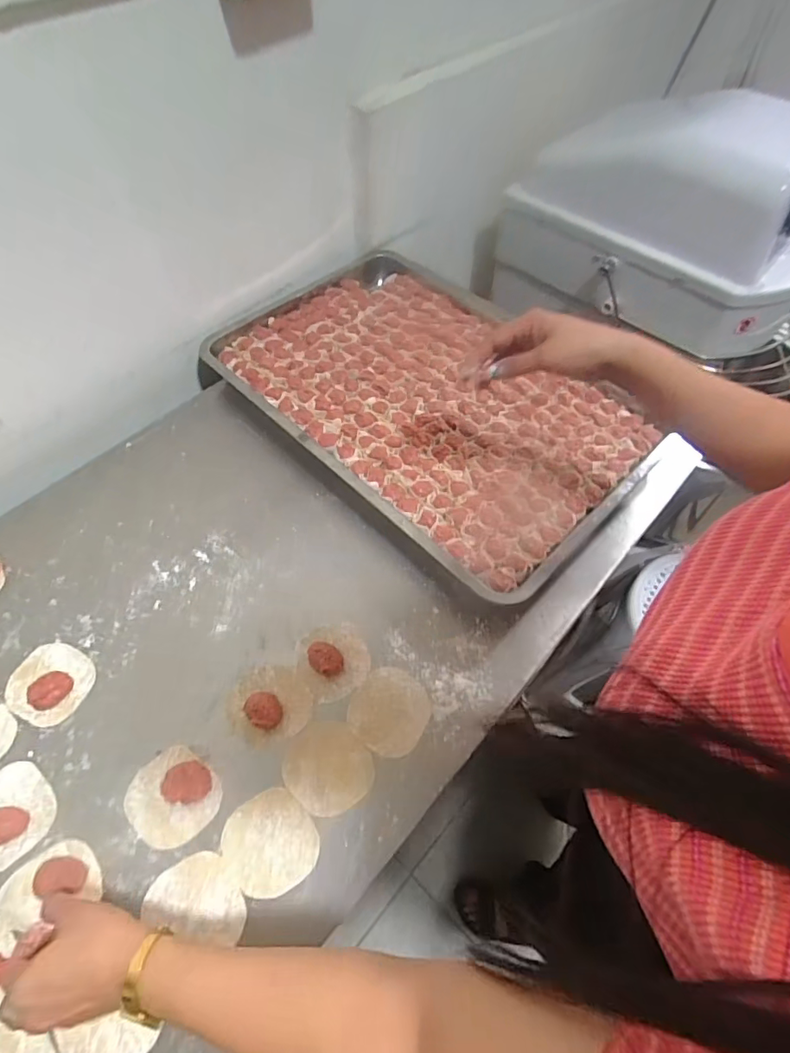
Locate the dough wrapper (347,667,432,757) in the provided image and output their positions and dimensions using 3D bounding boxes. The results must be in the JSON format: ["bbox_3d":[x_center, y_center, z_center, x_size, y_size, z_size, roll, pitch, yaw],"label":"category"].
[{"bbox_3d":[-0.006,0.188,0.536,0.078,0.004,0.081,1,57,-1],"label":"dough wrapper"}]

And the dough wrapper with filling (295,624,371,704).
[{"bbox_3d":[-0.067,0.138,0.555,0.075,0.020,0.077,1,57,-1],"label":"dough wrapper with filling"}]

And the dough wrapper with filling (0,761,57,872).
[{"bbox_3d":[-0.363,0.266,0.478,0.077,0.019,0.081,1,57,-1],"label":"dough wrapper with filling"}]

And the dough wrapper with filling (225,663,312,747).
[{"bbox_3d":[-0.132,0.179,0.528,0.078,0.018,0.077,1,57,-1],"label":"dough wrapper with filling"}]

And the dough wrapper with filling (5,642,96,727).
[{"bbox_3d":[-0.365,0.160,0.543,0.084,0.025,0.077,1,57,-1],"label":"dough wrapper with filling"}]

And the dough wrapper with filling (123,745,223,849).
[{"bbox_3d":[-0.210,0.250,0.483,0.079,0.018,0.077,1,57,-1],"label":"dough wrapper with filling"}]

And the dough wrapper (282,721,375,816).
[{"bbox_3d":[-0.066,0.233,0.504,0.077,0.004,0.081,1,57,-1],"label":"dough wrapper"}]

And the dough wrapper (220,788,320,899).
[{"bbox_3d":[-0.112,0.285,0.469,0.076,0.005,0.077,1,57,-1],"label":"dough wrapper"}]

